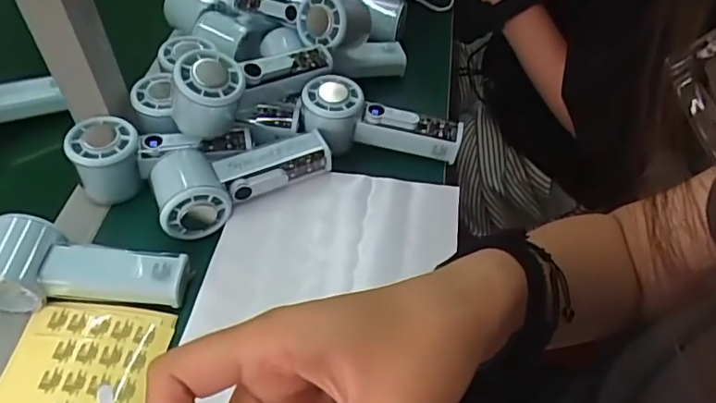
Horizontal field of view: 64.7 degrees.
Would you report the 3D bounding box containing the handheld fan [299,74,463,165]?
[{"bbox_3d":[0.021,-0.075,0.547,0.156,0.050,0.058,14,49,-6],"label":"handheld fan"}]

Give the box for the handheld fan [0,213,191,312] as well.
[{"bbox_3d":[-0.210,0.053,0.441,0.147,0.048,0.053,8,48,-12],"label":"handheld fan"}]

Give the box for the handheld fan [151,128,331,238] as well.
[{"bbox_3d":[-0.101,-0.029,0.495,0.154,0.045,0.064,-22,53,-18],"label":"handheld fan"}]

